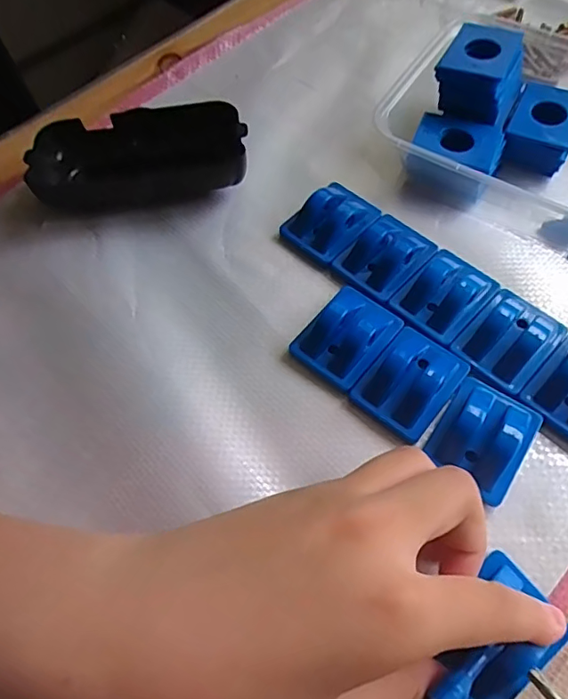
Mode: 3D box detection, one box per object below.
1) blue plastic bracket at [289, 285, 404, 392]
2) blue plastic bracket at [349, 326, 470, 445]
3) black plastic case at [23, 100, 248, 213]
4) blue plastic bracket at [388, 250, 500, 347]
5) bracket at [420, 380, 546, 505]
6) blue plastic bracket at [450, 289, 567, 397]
[{"bbox_3d":[0.028,-0.007,0.228,0.035,0.014,0.043,39,71,21],"label":"blue plastic bracket"},{"bbox_3d":[0.054,0.012,0.215,0.033,0.010,0.044,36,69,20],"label":"blue plastic bracket"},{"bbox_3d":[-0.078,-0.104,0.278,0.114,0.029,0.050,-4,62,2],"label":"black plastic case"},{"bbox_3d":[0.075,-0.026,0.235,0.042,0.015,0.034,-41,67,-17],"label":"blue plastic bracket"},{"bbox_3d":[0.080,0.032,0.201,0.034,0.014,0.042,32,68,19],"label":"bracket"},{"bbox_3d":[0.098,-0.004,0.224,0.033,0.013,0.042,39,71,22],"label":"blue plastic bracket"}]

